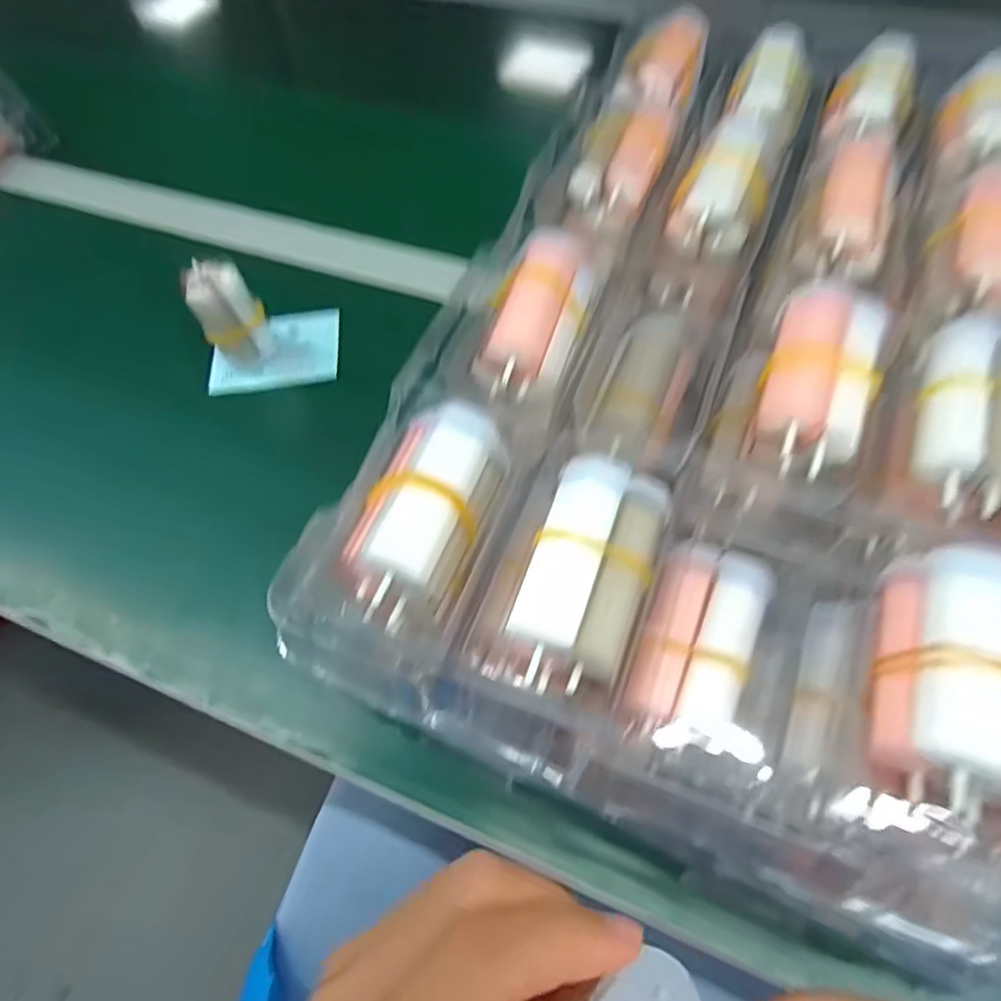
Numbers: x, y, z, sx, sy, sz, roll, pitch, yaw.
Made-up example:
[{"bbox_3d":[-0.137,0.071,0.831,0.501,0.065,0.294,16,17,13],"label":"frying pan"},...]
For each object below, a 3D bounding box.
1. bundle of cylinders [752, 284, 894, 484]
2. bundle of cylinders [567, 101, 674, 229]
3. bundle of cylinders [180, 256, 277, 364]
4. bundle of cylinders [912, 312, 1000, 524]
[{"bbox_3d":[0.112,-0.045,0.224,0.034,0.018,0.070,21,63,15],"label":"bundle of cylinders"},{"bbox_3d":[0.055,-0.154,0.291,0.032,0.022,0.054,21,62,15],"label":"bundle of cylinders"},{"bbox_3d":[-0.167,-0.116,0.402,0.037,0.063,0.031,-27,61,-12],"label":"bundle of cylinders"},{"bbox_3d":[0.159,-0.031,0.213,0.031,0.020,0.070,19,62,14],"label":"bundle of cylinders"}]

